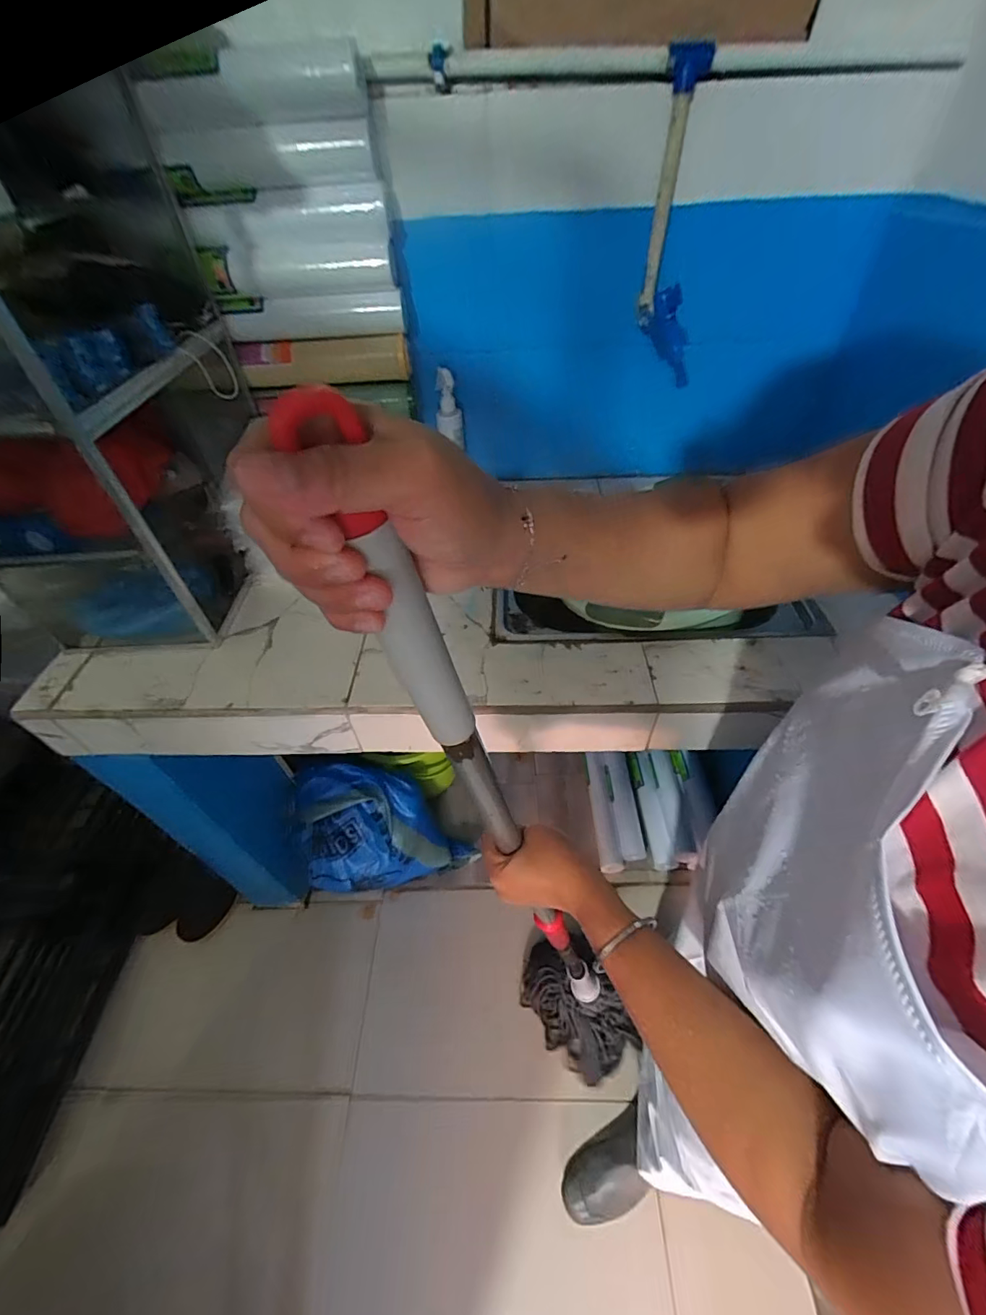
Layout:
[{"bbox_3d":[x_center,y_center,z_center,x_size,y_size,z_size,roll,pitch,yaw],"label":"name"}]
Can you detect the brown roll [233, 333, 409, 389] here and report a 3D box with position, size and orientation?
[{"bbox_3d":[-0.280,-0.482,0.792,0.271,0.065,0.073,4,47,7],"label":"brown roll"}]

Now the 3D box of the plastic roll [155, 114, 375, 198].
[{"bbox_3d":[-0.294,-0.645,0.630,0.276,0.069,0.073,-3,47,-1],"label":"plastic roll"}]

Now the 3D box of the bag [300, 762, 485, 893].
[{"bbox_3d":[-0.245,0.423,1.128,0.371,0.361,0.203,-3,47,0],"label":"bag"}]

